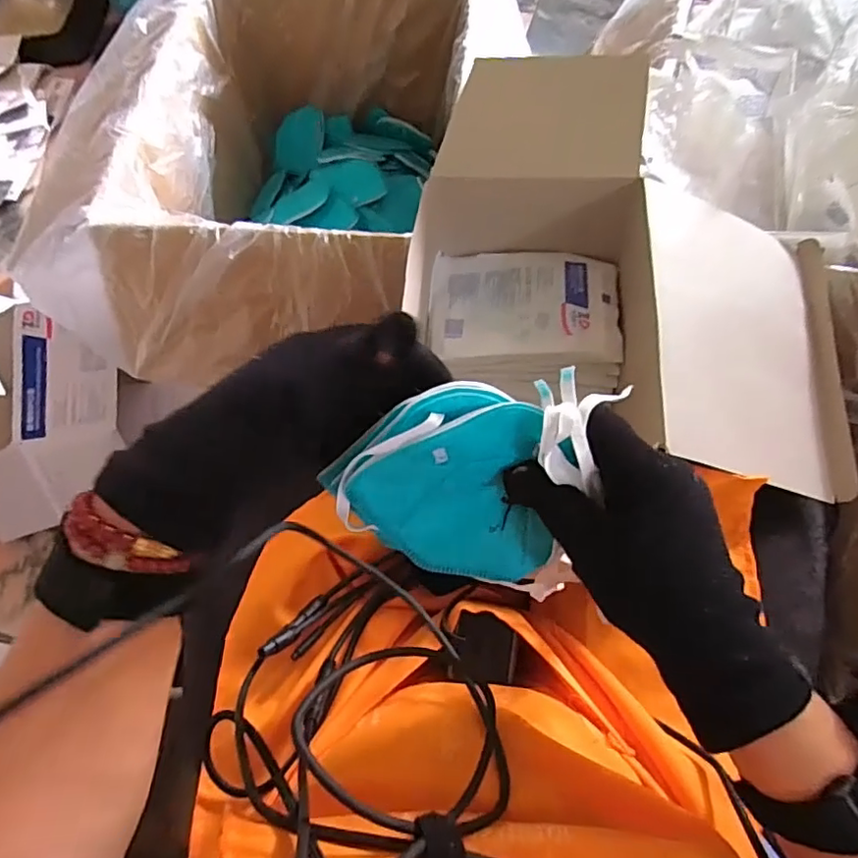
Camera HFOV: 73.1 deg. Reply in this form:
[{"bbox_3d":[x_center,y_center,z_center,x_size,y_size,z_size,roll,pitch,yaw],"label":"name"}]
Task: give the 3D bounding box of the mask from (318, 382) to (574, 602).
[{"bbox_3d":[0.026,0.030,0.321,0.120,0.030,0.104,26,106,-12],"label":"mask"}]

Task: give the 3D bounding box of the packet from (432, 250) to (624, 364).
[{"bbox_3d":[0.095,-0.127,0.588,0.186,0.026,0.127,3,65,5],"label":"packet"}]

